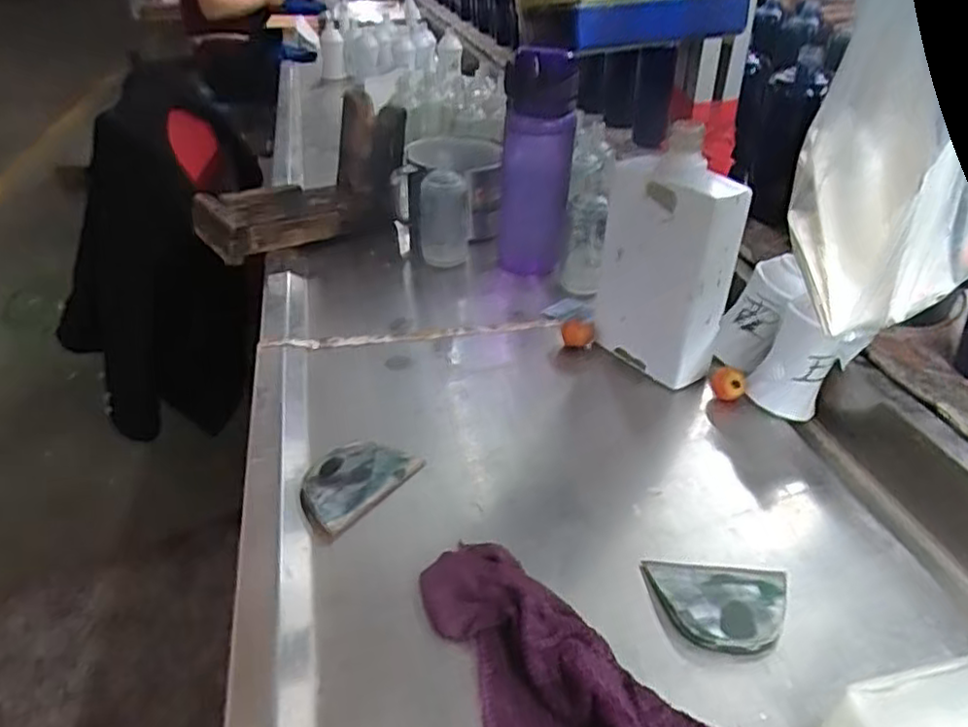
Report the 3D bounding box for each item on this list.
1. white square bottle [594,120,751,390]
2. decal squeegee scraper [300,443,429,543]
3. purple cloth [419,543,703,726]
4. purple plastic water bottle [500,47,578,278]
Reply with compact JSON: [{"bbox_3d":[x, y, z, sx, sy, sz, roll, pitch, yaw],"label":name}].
[{"bbox_3d":[0.153,-0.086,0.587,0.054,0.188,0.109,-22,41,-28],"label":"white square bottle"},{"bbox_3d":[-0.093,0.082,0.479,0.051,0.013,0.094,22,41,29],"label":"decal squeegee scraper"},{"bbox_3d":[0.042,0.152,0.357,0.114,0.029,0.175,-12,37,-15],"label":"purple cloth"},{"bbox_3d":[0.054,-0.203,0.721,0.076,0.233,0.075,3,35,5],"label":"purple plastic water bottle"}]

